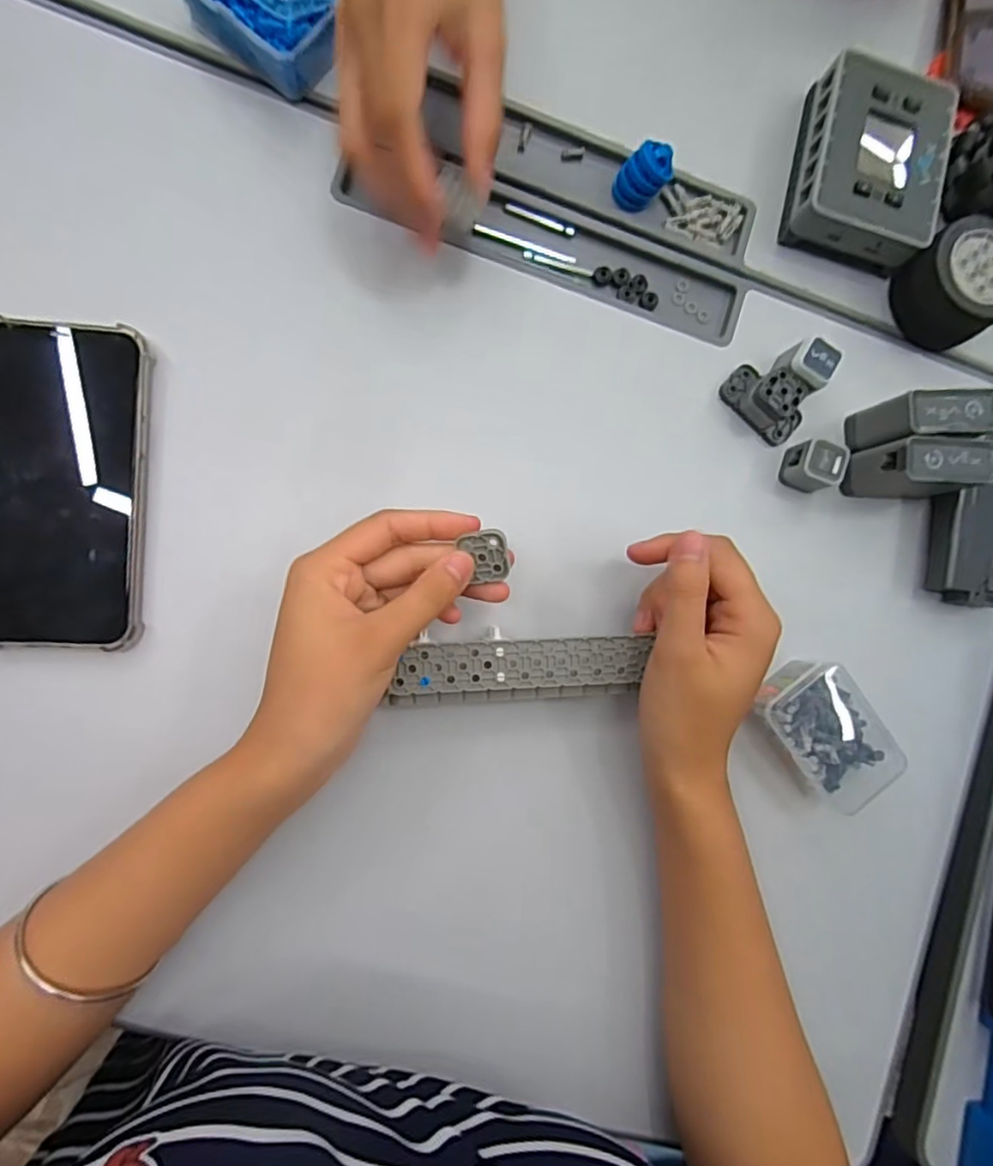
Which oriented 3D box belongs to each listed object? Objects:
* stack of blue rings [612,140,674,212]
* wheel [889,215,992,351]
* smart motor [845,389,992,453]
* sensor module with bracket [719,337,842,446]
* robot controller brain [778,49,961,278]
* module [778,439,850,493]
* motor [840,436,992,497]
[{"bbox_3d":[0.084,-0.231,0.343,0.026,0.028,0.023,28,85,-6],"label":"stack of blue rings"},{"bbox_3d":[0.272,-0.176,0.357,0.058,0.039,0.058,0,89,-8],"label":"wheel"},{"bbox_3d":[0.239,-0.090,0.342,0.055,0.052,0.025,-4,89,-8],"label":"smart motor"},{"bbox_3d":[0.163,-0.113,0.343,0.049,0.031,0.048,40,84,-5],"label":"sensor module with bracket"},{"bbox_3d":[0.217,-0.243,0.353,0.077,0.036,0.100,12,87,-7],"label":"robot controller brain"},{"bbox_3d":[0.182,-0.067,0.347,0.023,0.029,0.023,15,87,-7],"label":"module"},{"bbox_3d":[0.234,-0.064,0.341,0.057,0.052,0.026,1,89,-8],"label":"motor"}]

